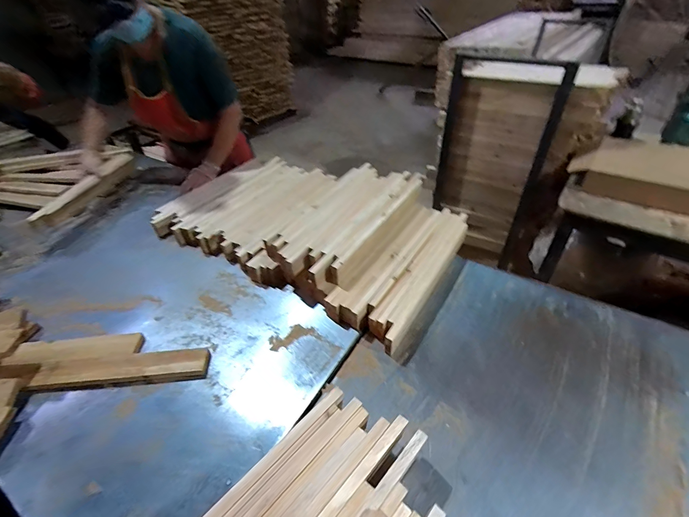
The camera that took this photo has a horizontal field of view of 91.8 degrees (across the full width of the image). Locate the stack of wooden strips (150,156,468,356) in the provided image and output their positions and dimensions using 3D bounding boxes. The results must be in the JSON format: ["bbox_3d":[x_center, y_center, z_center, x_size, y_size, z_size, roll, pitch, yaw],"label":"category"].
[{"bbox_3d":[-0.102,-0.133,1.072,0.888,0.146,0.551,22,48,26],"label":"stack of wooden strips"}]

